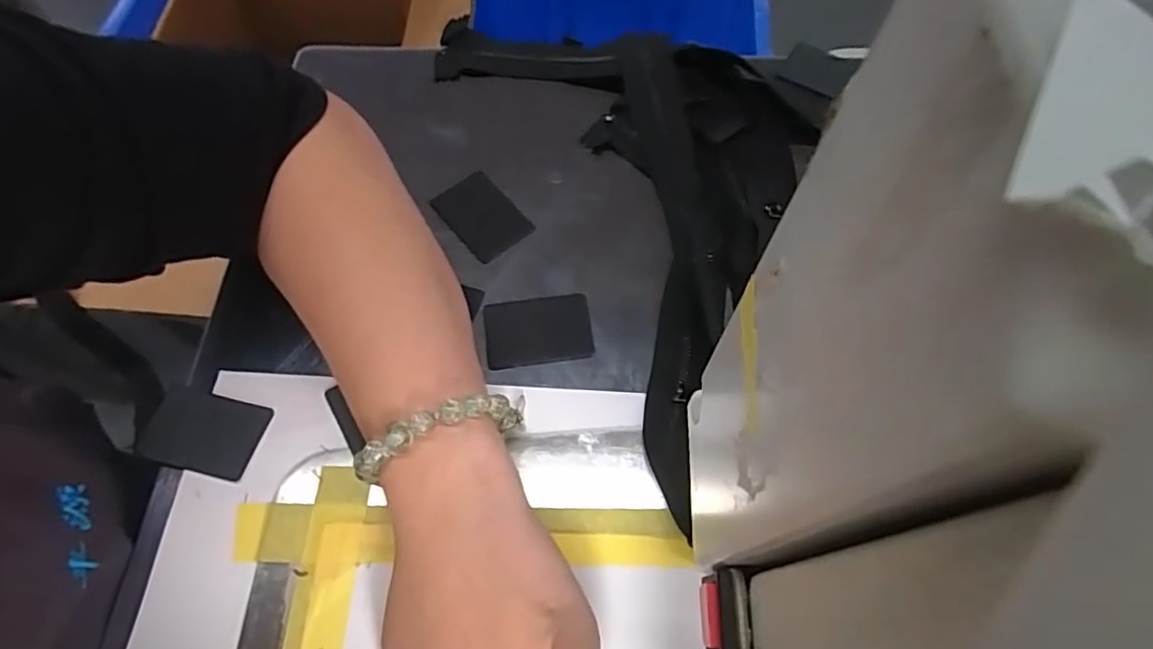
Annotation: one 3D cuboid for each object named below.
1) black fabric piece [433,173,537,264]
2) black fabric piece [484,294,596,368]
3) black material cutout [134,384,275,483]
[{"bbox_3d":[-0.052,-0.059,0.332,0.035,0.004,0.050,-38,73,-13],"label":"black fabric piece"},{"bbox_3d":[-0.019,0.002,0.301,0.052,0.004,0.035,-7,65,-3],"label":"black fabric piece"},{"bbox_3d":[-0.170,0.050,0.278,0.050,0.005,0.035,13,65,6],"label":"black material cutout"}]

